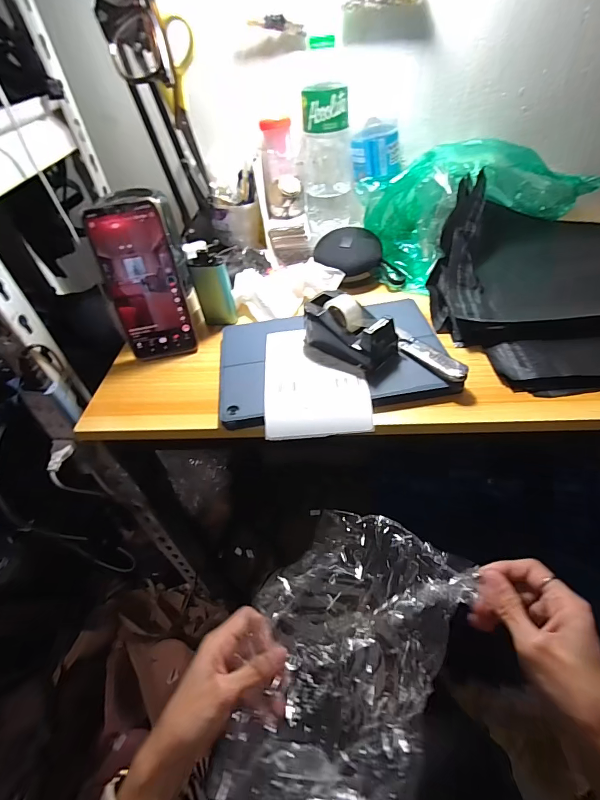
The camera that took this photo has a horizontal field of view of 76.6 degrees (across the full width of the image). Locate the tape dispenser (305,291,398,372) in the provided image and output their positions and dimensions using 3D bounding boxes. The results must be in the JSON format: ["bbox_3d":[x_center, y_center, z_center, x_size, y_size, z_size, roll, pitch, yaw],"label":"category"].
[{"bbox_3d":[0.050,-0.077,0.401,0.099,0.049,0.054,28,56,29],"label":"tape dispenser"}]

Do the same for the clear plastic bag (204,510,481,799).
[{"bbox_3d":[0.024,0.211,0.289,0.146,0.094,0.228,19,52,23],"label":"clear plastic bag"}]

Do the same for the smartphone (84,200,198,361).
[{"bbox_3d":[-0.170,-0.124,0.419,0.073,0.163,0.008,-11,29,-5],"label":"smartphone"}]

